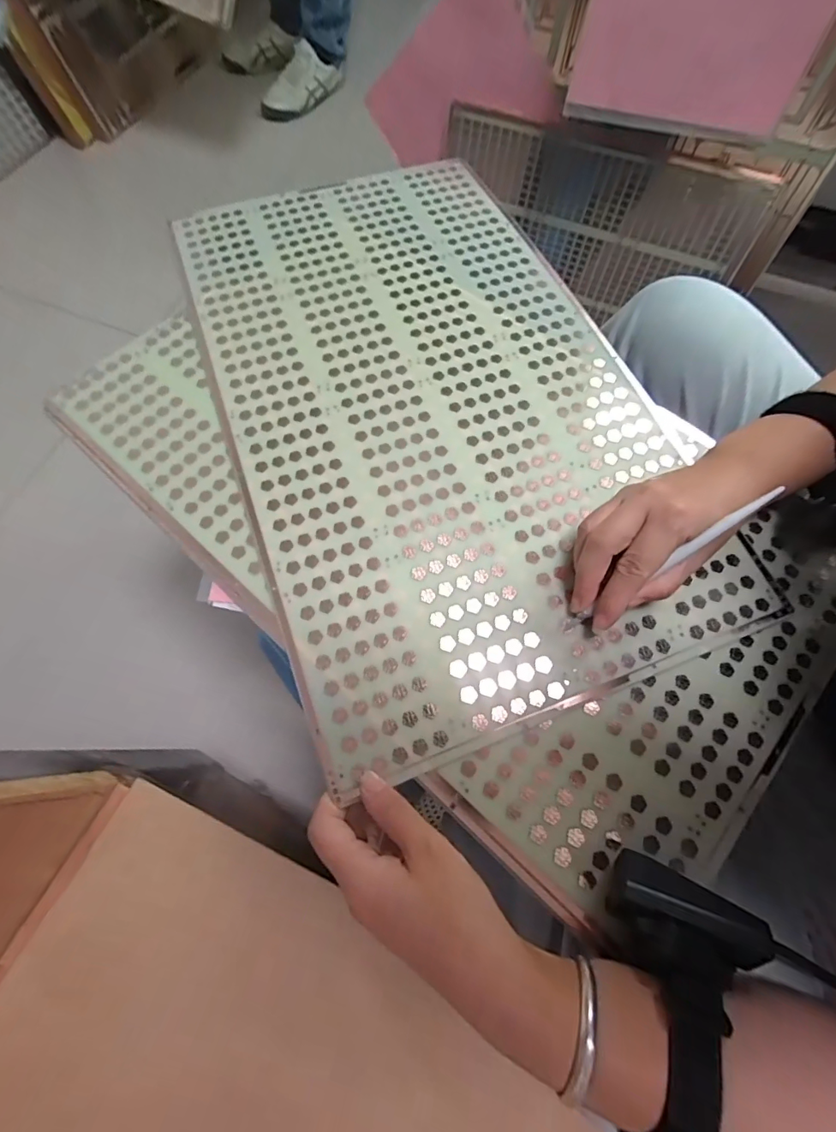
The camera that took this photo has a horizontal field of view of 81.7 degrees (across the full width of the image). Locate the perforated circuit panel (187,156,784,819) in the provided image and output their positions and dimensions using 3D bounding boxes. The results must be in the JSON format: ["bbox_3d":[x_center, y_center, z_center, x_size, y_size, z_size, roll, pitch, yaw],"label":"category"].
[{"bbox_3d":[0.001,-0.151,0.403,0.326,0.009,0.551,-21,70,-8],"label":"perforated circuit panel"}]

